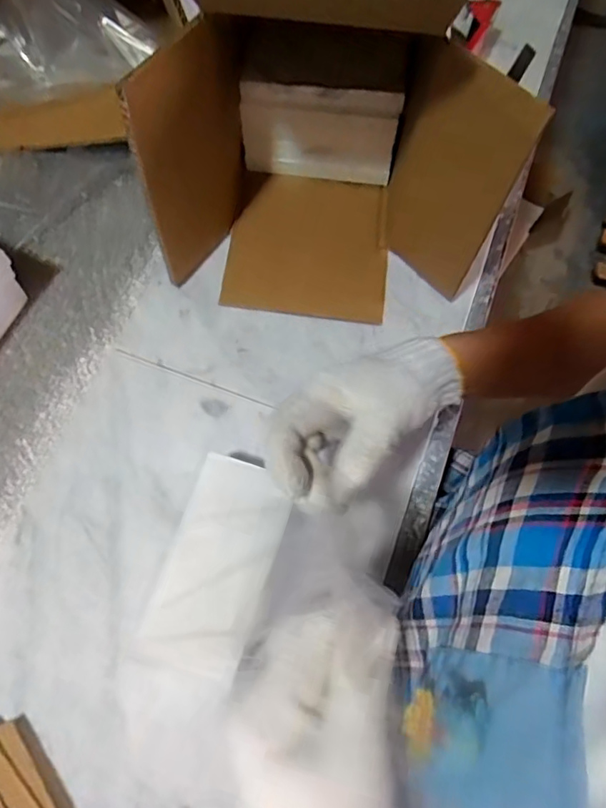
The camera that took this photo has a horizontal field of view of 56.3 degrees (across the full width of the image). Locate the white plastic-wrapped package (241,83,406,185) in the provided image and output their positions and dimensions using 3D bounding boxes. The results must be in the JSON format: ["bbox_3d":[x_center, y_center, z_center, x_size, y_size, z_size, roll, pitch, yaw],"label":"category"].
[{"bbox_3d":[0.016,-0.266,0.560,0.149,0.095,0.016,8,70,2],"label":"white plastic-wrapped package"}]

